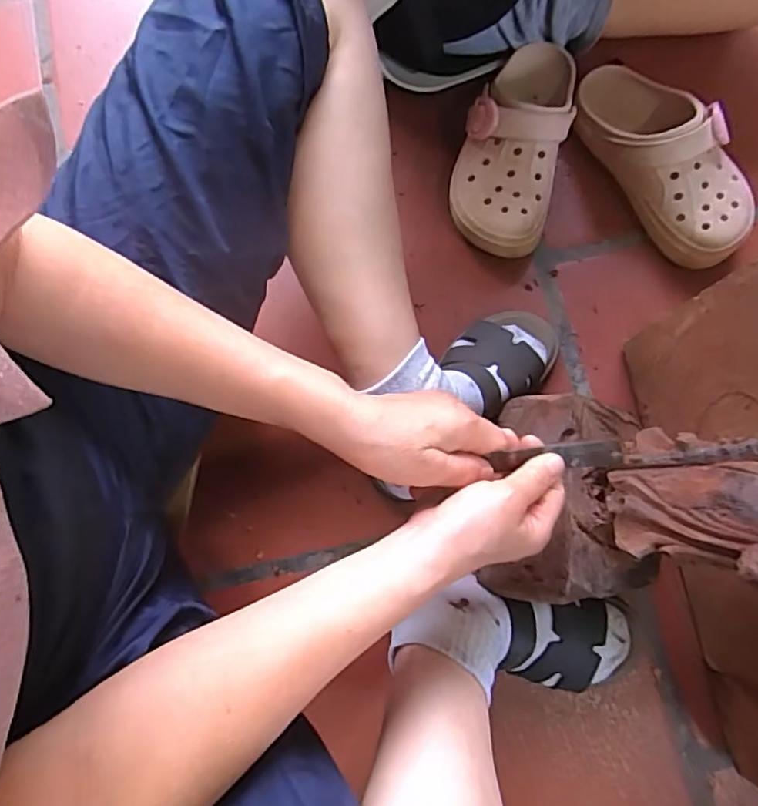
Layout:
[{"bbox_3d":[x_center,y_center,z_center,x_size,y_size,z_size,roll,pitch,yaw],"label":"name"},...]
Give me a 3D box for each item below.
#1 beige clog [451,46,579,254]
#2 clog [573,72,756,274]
[{"bbox_3d":[0.142,-0.280,0.599,0.104,0.088,0.242,15,80,4],"label":"beige clog"},{"bbox_3d":[0.301,-0.262,0.591,0.111,0.090,0.242,-36,80,-5],"label":"clog"}]

